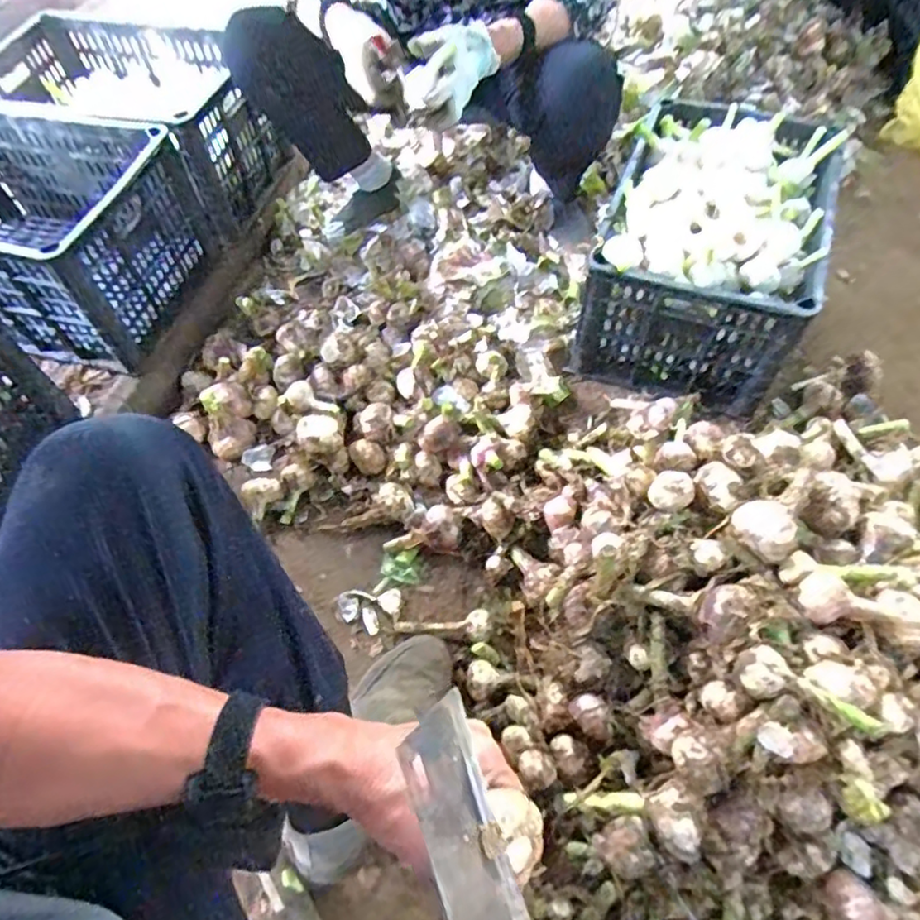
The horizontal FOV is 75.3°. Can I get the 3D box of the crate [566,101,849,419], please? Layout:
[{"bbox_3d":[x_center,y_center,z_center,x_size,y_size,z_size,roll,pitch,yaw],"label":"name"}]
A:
[{"bbox_3d":[0.392,-0.338,0.961,0.293,0.235,0.442,19,62,13],"label":"crate"}]

